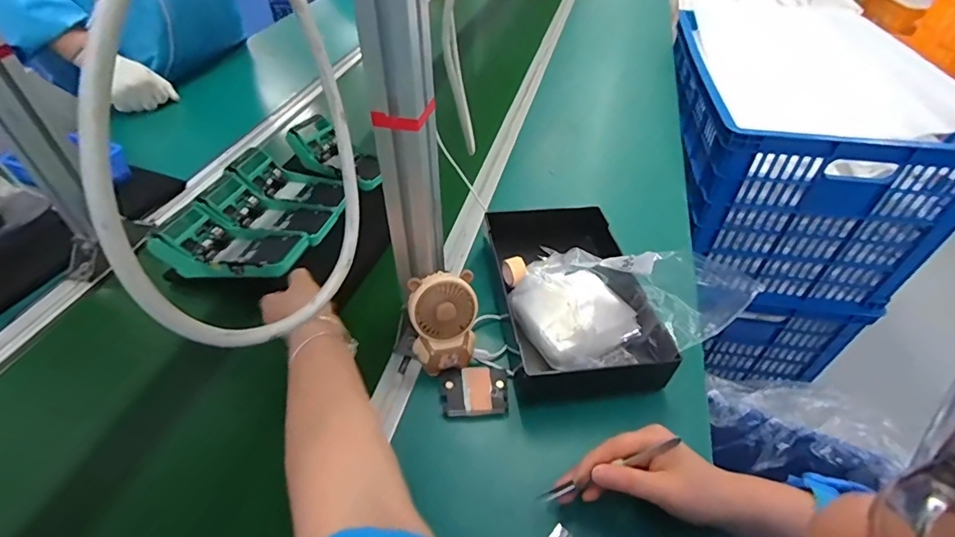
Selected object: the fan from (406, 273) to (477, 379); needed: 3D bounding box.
[{"bbox_3d":[-0.034,0.060,0.483,0.065,0.100,0.058,-4,44,-5],"label":"fan"}]

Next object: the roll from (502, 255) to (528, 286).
[{"bbox_3d":[0.045,0.004,0.581,0.021,0.032,0.029,-27,50,-26],"label":"roll"}]

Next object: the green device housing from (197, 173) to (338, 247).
[{"bbox_3d":[-0.283,-0.076,0.661,0.156,0.068,0.075,9,44,9],"label":"green device housing"}]

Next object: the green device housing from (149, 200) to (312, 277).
[{"bbox_3d":[-0.304,-0.031,0.593,0.168,0.052,0.085,10,44,10],"label":"green device housing"}]

